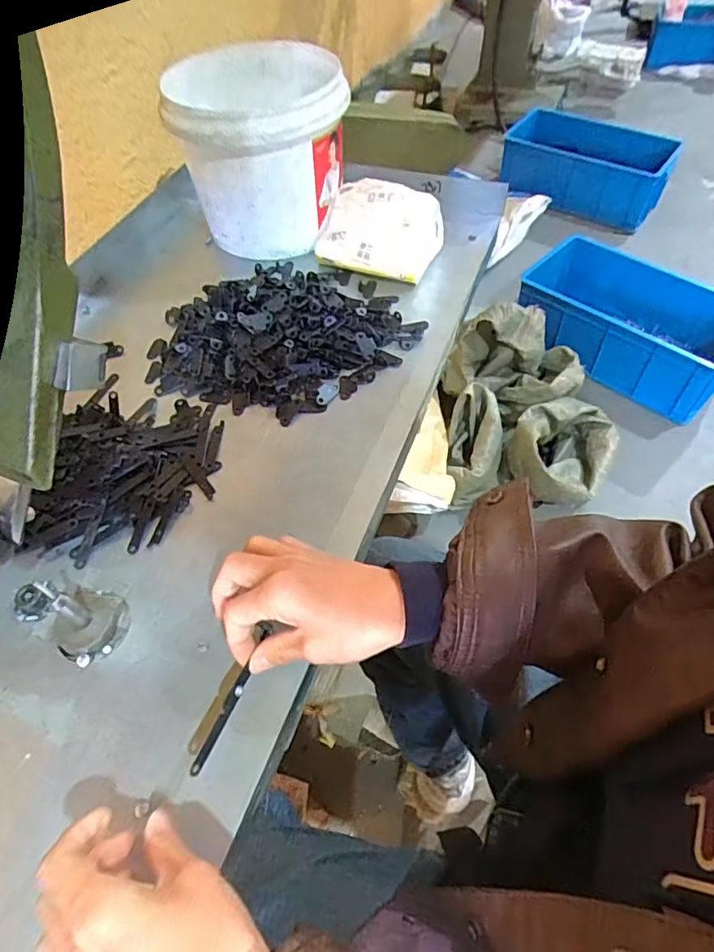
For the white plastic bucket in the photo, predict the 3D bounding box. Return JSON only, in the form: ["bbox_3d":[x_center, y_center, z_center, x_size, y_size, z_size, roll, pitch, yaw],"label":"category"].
[{"bbox_3d":[-0.104,-0.358,0.601,0.178,0.144,0.187,0,56,1],"label":"white plastic bucket"}]

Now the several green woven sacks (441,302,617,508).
[{"bbox_3d":[0.423,-0.164,1.366,0.372,0.241,0.459,0,55,4],"label":"several green woven sacks"}]

